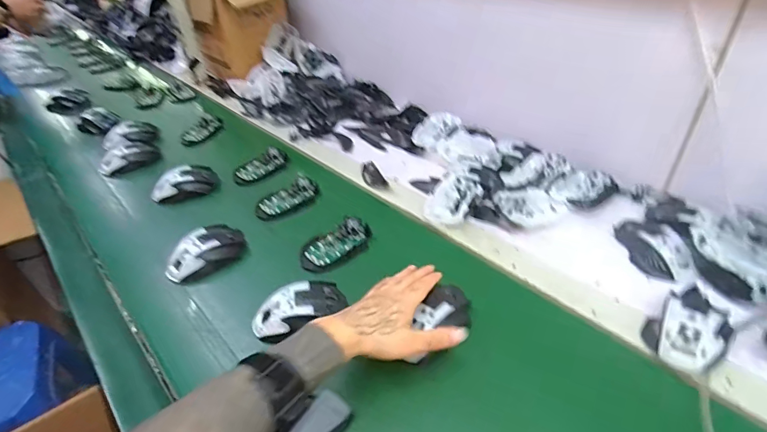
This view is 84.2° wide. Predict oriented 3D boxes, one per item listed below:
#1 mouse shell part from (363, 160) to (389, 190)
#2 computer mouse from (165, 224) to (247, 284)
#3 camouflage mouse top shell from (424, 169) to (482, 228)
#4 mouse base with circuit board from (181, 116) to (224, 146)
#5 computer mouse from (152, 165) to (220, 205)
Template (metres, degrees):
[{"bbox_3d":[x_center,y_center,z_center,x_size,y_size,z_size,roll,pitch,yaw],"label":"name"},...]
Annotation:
[{"bbox_3d":[-0.018,-0.073,0.778,0.036,0.015,0.078,-19,42,-17],"label":"mouse shell part"},{"bbox_3d":[-0.268,0.051,0.633,0.072,0.032,0.117,26,52,31],"label":"computer mouse"},{"bbox_3d":[0.118,-0.029,0.694,0.073,0.034,0.128,13,46,21],"label":"camouflage mouse top shell"},{"bbox_3d":[-0.423,-0.200,0.988,0.071,0.013,0.117,9,41,16],"label":"mouse base with circuit board"},{"bbox_3d":[-0.366,-0.061,0.782,0.116,0.040,0.072,-21,44,-15],"label":"computer mouse"}]

